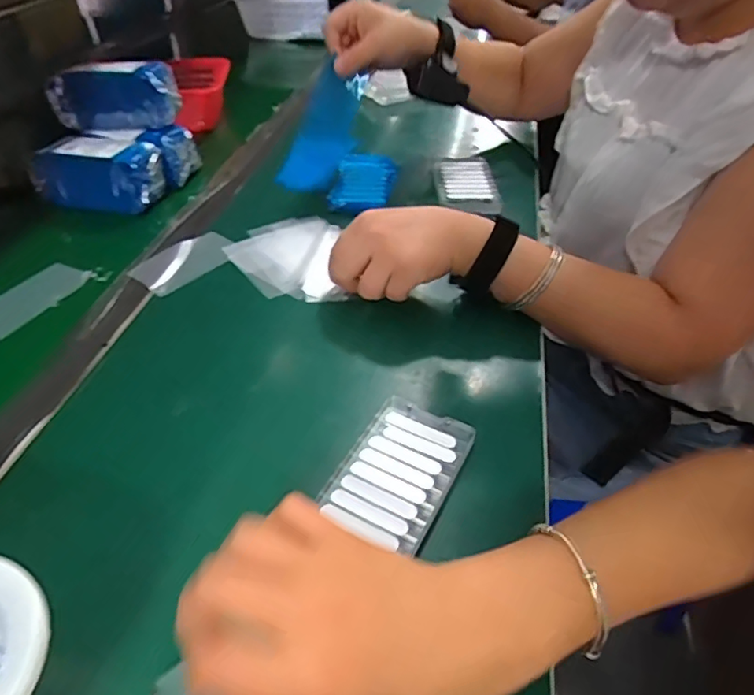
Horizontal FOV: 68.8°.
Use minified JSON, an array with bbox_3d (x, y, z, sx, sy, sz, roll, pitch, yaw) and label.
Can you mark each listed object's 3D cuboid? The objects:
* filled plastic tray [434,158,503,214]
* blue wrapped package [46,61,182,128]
[{"bbox_3d":[0.107,-0.195,0.656,0.069,0.018,0.103,-1,43,-1],"label":"filled plastic tray"},{"bbox_3d":[-0.303,-0.290,0.633,0.144,0.062,0.040,-1,42,-3],"label":"blue wrapped package"}]

